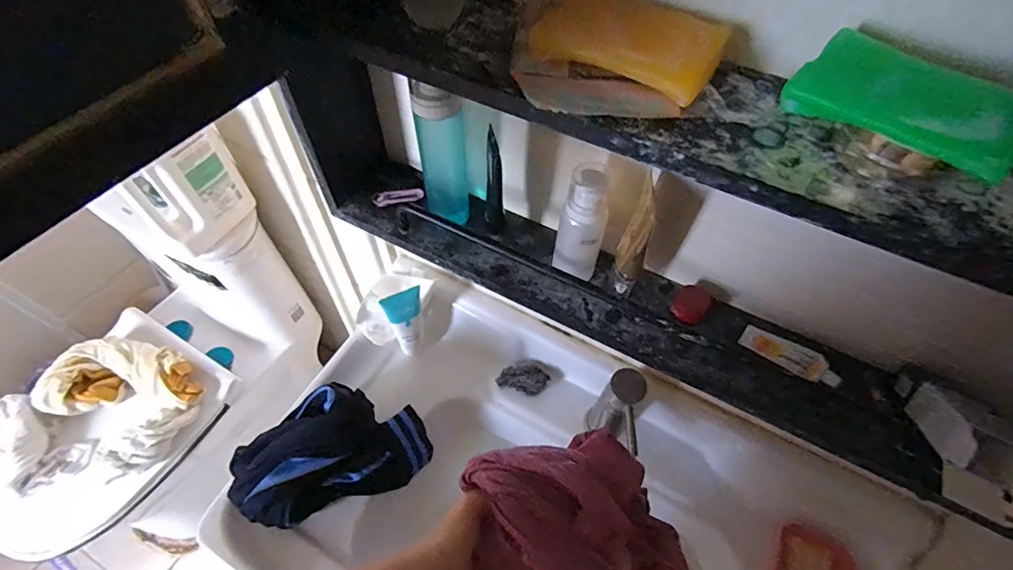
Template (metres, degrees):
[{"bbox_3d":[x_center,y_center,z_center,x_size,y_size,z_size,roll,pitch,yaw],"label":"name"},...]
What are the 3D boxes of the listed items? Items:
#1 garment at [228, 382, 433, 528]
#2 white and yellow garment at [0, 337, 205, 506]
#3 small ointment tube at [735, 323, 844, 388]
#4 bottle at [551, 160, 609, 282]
[{"bbox_3d":[-0.232,0.224,0.649,0.237,0.136,0.130,-20,60,-15],"label":"garment"},{"bbox_3d":[-0.840,0.277,0.970,0.397,0.087,0.305,-37,66,-23],"label":"white and yellow garment"},{"bbox_3d":[0.266,0.065,0.450,0.084,0.017,0.030,34,62,18],"label":"small ointment tube"},{"bbox_3d":[0.073,-0.057,0.455,0.044,0.128,0.046,17,58,8],"label":"bottle"}]

